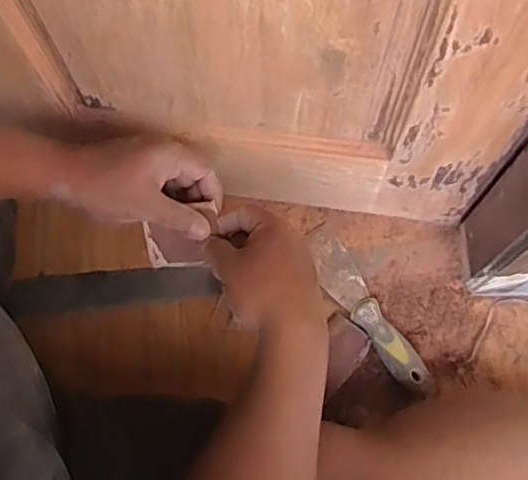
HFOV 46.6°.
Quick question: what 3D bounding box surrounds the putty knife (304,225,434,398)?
[{"bbox_3d":[0.106,0.073,0.634,0.037,0.022,0.197,-32,73,-9],"label":"putty knife"}]

